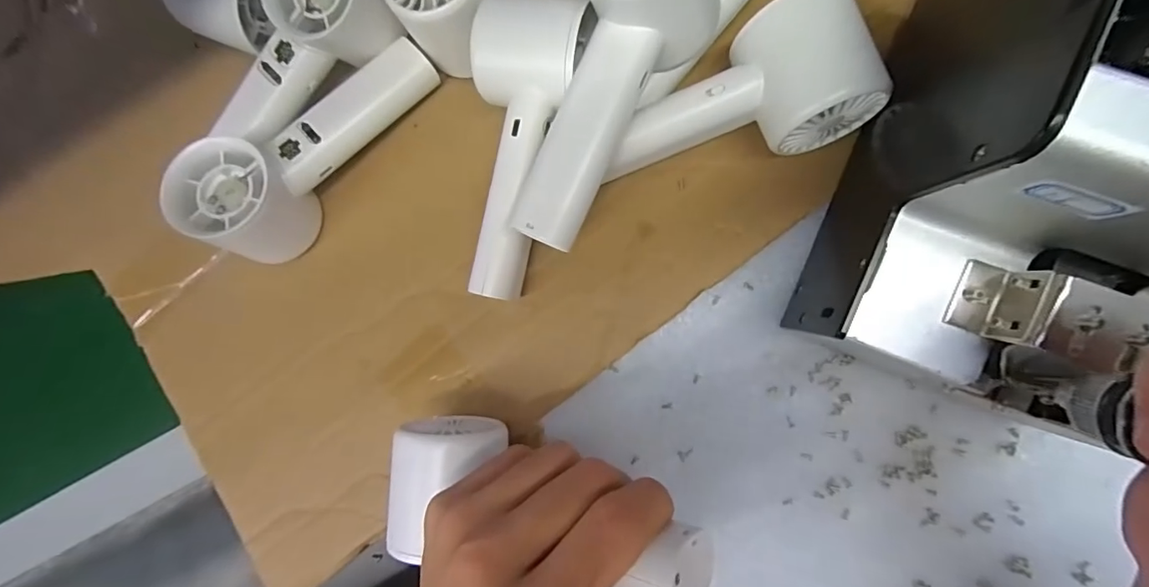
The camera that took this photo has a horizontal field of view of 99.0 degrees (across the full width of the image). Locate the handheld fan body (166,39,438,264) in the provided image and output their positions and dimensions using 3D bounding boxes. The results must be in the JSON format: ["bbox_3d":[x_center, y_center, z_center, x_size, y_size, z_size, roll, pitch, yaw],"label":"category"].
[{"bbox_3d":[-0.149,-0.084,0.288,0.159,0.053,0.061,-43,82,-8],"label":"handheld fan body"}]

